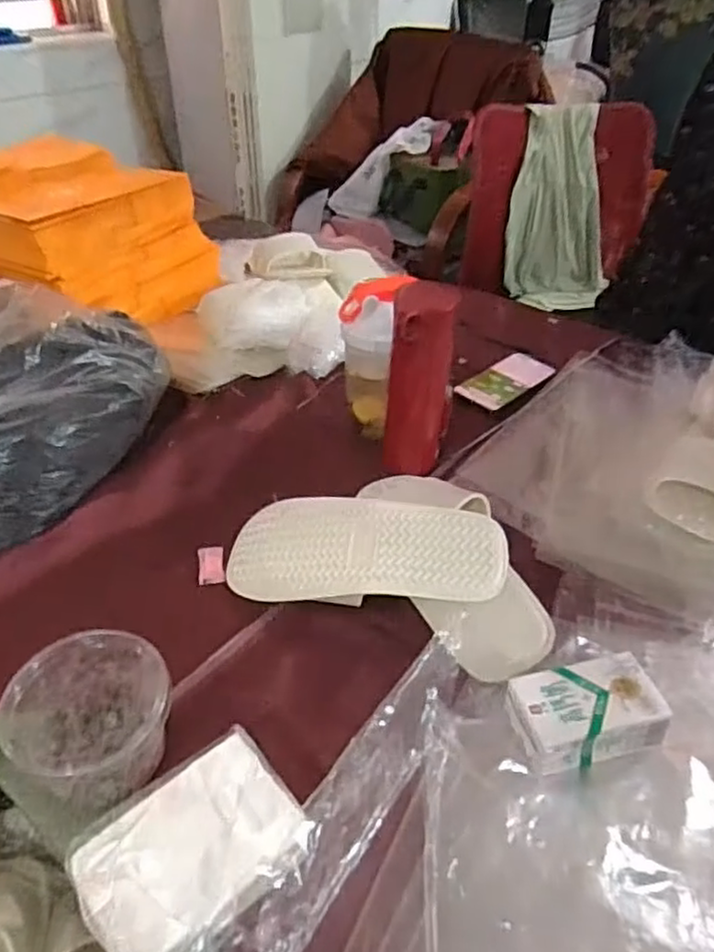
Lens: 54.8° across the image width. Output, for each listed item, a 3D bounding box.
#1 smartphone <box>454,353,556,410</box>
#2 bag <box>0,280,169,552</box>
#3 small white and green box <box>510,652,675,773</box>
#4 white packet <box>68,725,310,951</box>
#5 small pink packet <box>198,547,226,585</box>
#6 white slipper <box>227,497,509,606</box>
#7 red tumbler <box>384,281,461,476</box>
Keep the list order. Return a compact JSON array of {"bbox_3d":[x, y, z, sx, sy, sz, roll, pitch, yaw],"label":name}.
[{"bbox_3d":[0.206,-0.134,0.950,0.142,0.004,0.074,-28,48,-32],"label":"smartphone"},{"bbox_3d":[-0.386,-0.053,0.704,0.209,0.159,0.443,27,48,28],"label":"bag"},{"bbox_3d":[0.182,0.184,0.544,0.111,0.044,0.074,-11,42,-12],"label":"small white and green box"},{"bbox_3d":[-0.106,0.232,0.438,0.104,0.031,0.138,33,48,32],"label":"white packet"},{"bbox_3d":[-0.145,0.087,0.684,0.025,0.004,0.048,-5,40,-9],"label":"small pink packet"},{"bbox_3d":[0.005,0.072,0.660,0.266,0.058,0.108,7,42,9],"label":"white slipper"},{"bbox_3d":[0.068,-0.104,0.756,0.070,0.205,0.071,4,41,6],"label":"red tumbler"}]

